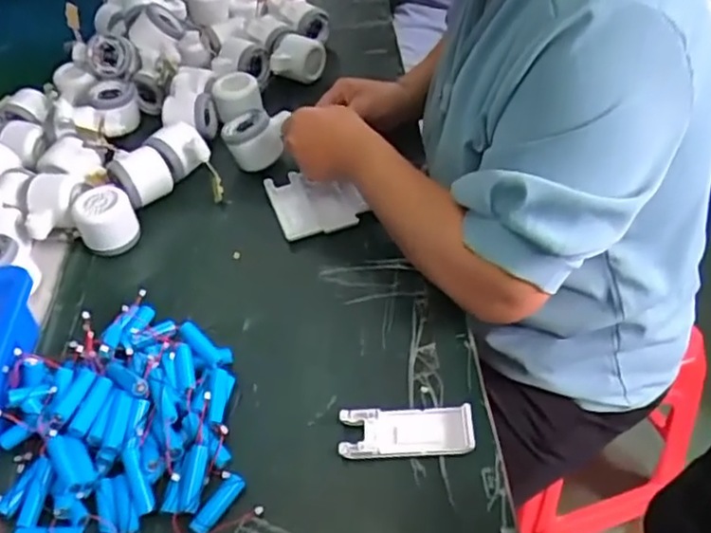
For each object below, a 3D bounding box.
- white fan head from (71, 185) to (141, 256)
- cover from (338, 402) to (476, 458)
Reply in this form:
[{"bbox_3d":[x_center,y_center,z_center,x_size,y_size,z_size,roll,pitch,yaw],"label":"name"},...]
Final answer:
[{"bbox_3d":[-0.263,-0.047,0.702,0.061,0.051,0.060,-19,49,-12],"label":"white fan head"},{"bbox_3d":[0.040,0.131,0.528,0.103,0.013,0.039,-2,47,3],"label":"cover"}]

